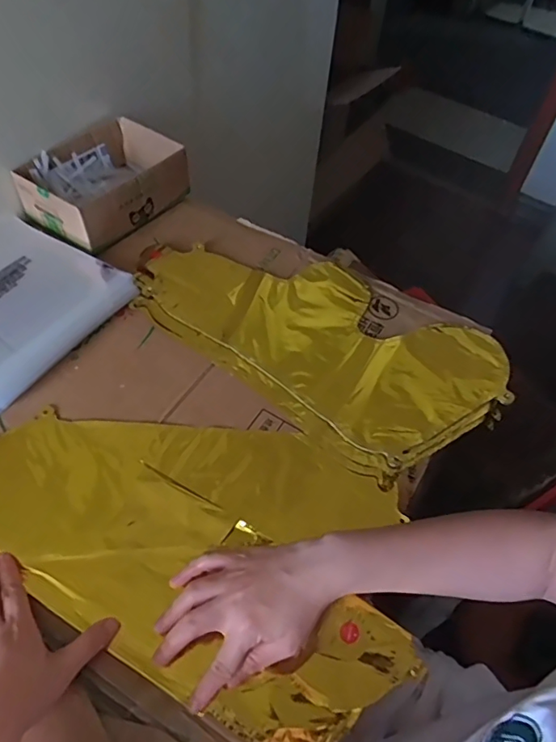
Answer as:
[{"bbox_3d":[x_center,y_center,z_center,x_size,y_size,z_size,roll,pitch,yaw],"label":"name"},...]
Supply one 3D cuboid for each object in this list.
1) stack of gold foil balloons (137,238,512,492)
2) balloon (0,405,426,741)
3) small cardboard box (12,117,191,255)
[{"bbox_3d":[0.049,-0.049,0.623,0.409,0.019,0.239,35,58,20],"label":"stack of gold foil balloons"},{"bbox_3d":[-0.076,0.133,0.484,0.416,0.018,0.234,25,55,13],"label":"balloon"},{"bbox_3d":[-0.229,-0.252,0.706,0.142,0.062,0.187,32,57,18],"label":"small cardboard box"}]

